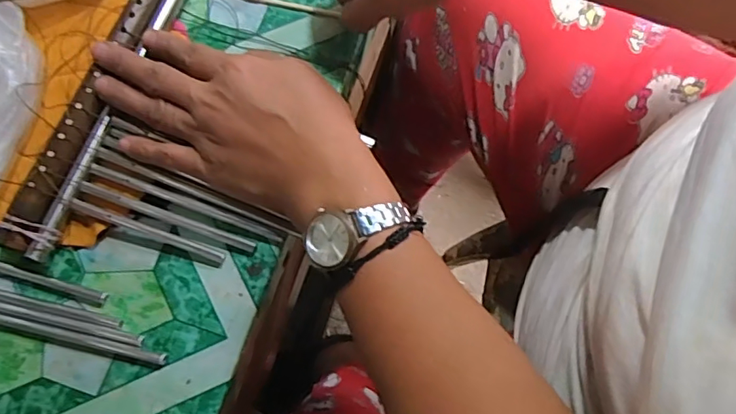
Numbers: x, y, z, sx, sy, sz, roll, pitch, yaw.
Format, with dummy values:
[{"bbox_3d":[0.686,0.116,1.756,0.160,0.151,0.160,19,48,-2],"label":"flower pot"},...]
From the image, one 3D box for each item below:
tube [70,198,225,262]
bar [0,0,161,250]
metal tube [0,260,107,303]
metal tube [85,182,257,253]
[{"bbox_3d":[-0.135,0.014,0.319,0.098,0.011,0.006,19,75,4],"label":"tube"},{"bbox_3d":[-0.168,-0.082,0.329,0.020,0.009,0.227,19,75,4],"label":"bar"},{"bbox_3d":[-0.204,0.041,0.314,0.094,0.006,0.007,16,75,3],"label":"metal tube"},{"bbox_3d":[-0.122,0.006,0.319,0.110,0.010,0.007,19,75,4],"label":"metal tube"}]

